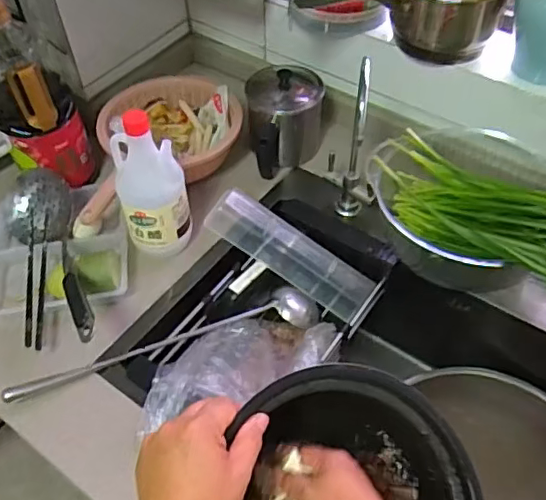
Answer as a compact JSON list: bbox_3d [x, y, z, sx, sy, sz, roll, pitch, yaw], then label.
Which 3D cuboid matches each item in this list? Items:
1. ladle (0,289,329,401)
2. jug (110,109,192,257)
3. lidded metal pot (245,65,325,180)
[{"bbox_3d":[-0.125,0.115,0.740,0.401,0.080,0.056,-18,53,-13],"label":"ladle"},{"bbox_3d":[-0.156,-0.080,0.733,0.084,0.217,0.072,-10,52,-8],"label":"jug"},{"bbox_3d":[0.016,-0.194,0.881,0.114,0.144,0.135,4,51,3],"label":"lidded metal pot"}]

